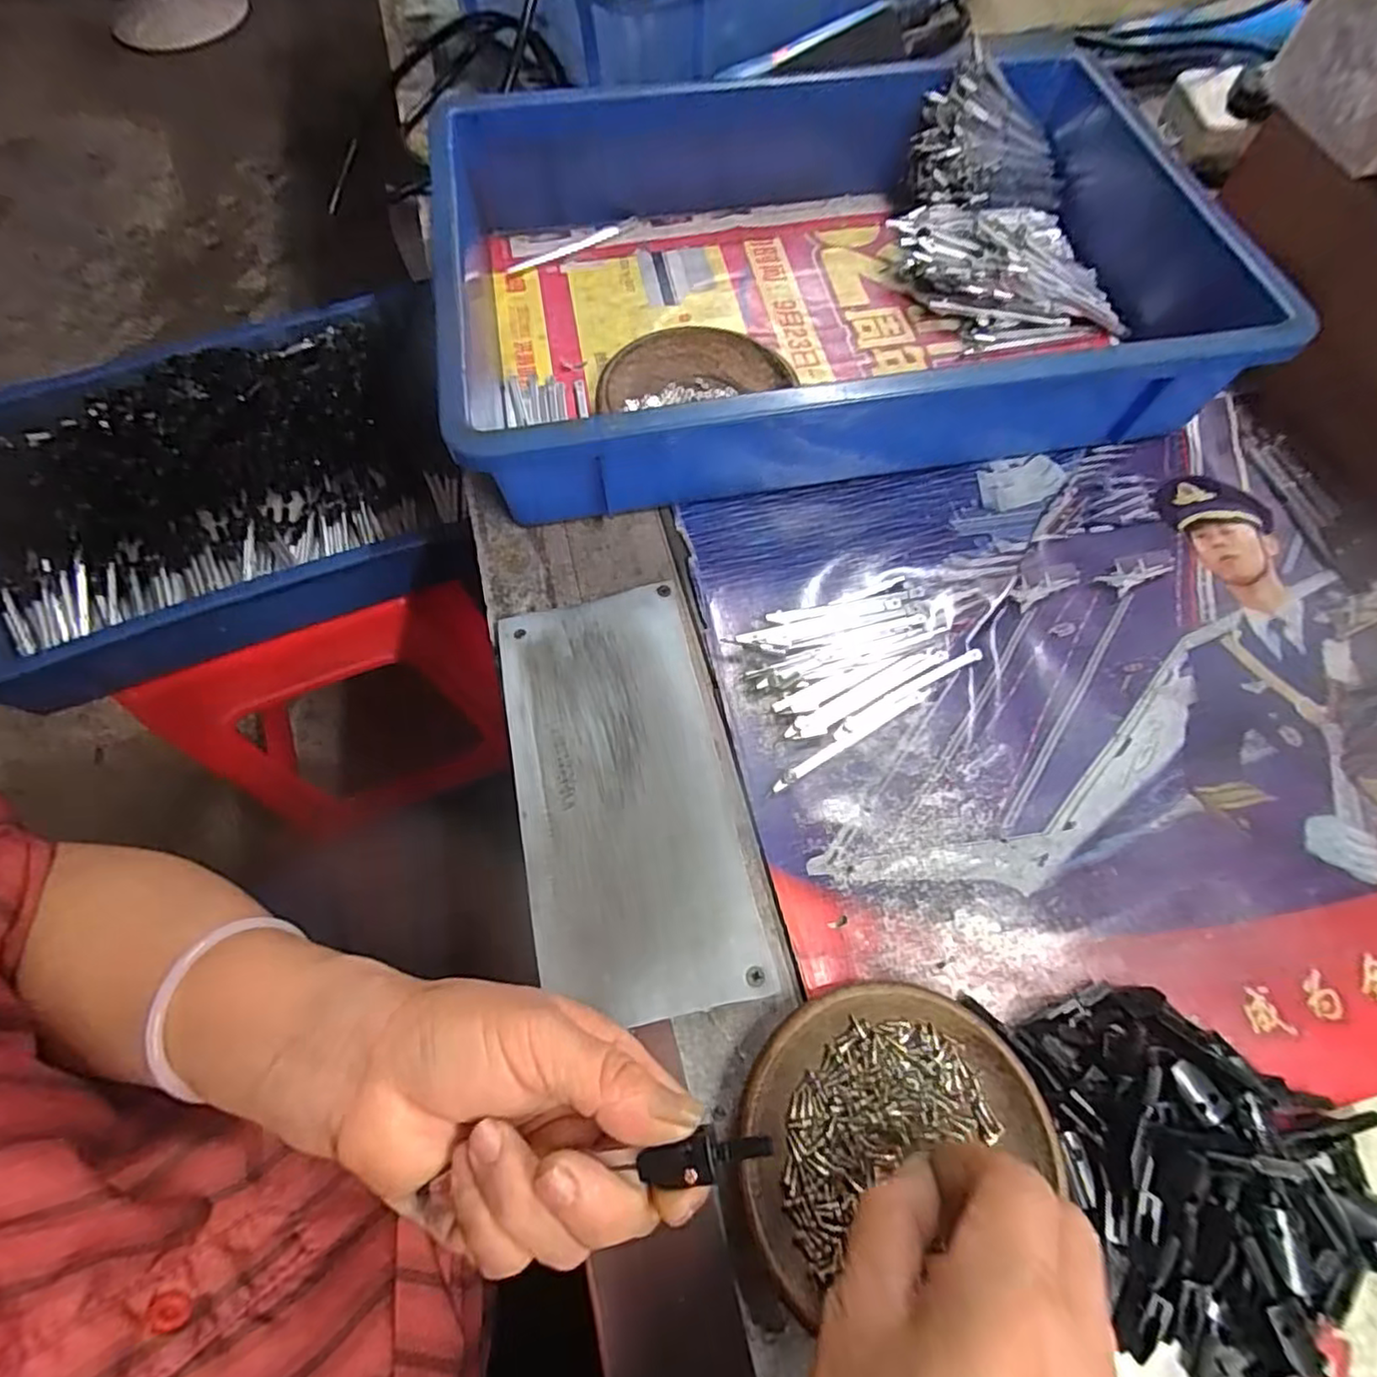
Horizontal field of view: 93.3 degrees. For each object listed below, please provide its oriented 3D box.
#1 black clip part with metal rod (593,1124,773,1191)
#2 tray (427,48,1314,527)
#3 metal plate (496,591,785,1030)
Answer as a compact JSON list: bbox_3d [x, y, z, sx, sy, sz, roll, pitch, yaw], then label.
[{"bbox_3d":[0.003,0.142,0.196,0.044,0.006,0.013,-11,67,2],"label":"black clip part with metal rod"},{"bbox_3d":[0.088,-0.257,0.400,0.452,0.079,0.290,-9,67,-4],"label":"tray"},{"bbox_3d":[-0.031,0.044,0.301,0.094,0.004,0.196,-11,67,-7],"label":"metal plate"}]

